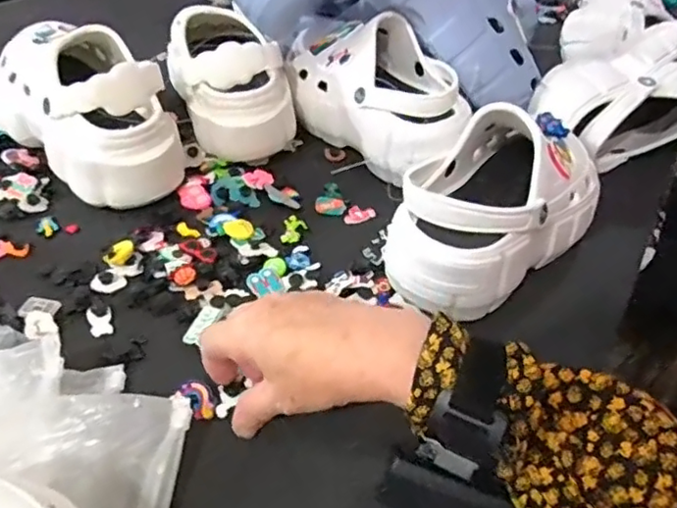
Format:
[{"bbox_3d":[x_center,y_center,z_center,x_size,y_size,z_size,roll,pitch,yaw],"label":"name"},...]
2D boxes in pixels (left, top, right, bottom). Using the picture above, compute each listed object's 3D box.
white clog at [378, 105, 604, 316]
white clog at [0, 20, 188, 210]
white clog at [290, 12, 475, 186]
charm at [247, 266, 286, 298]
[{"bbox_3d":[0.132,-0.047,0.474,0.108,0.088,0.228,28,47,26],"label":"white clog"},{"bbox_3d":[-0.245,-0.142,0.562,0.236,0.101,0.099,33,49,30],"label":"white clog"},{"bbox_3d":[0.040,-0.151,0.591,0.108,0.097,0.213,-17,45,-22],"label":"white clog"},{"bbox_3d":[-0.058,0.022,0.469,0.024,0.005,0.024,-18,45,-23],"label":"charm"}]

